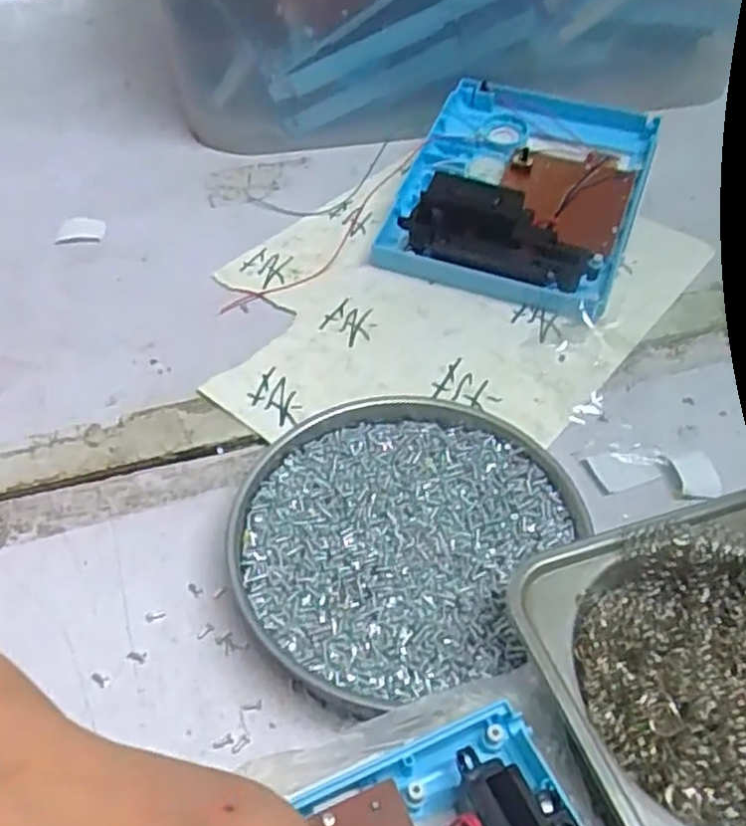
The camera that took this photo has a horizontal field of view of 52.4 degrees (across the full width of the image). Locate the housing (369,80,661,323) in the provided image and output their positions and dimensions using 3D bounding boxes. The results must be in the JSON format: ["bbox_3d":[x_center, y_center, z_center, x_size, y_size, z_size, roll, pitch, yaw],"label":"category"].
[{"bbox_3d":[0.091,-0.140,0.458,0.135,0.047,0.180,16,49,15],"label":"housing"}]

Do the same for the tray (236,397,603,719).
[{"bbox_3d":[0.009,0.048,0.303,0.122,0.020,0.131,0,47,0],"label":"tray"}]

